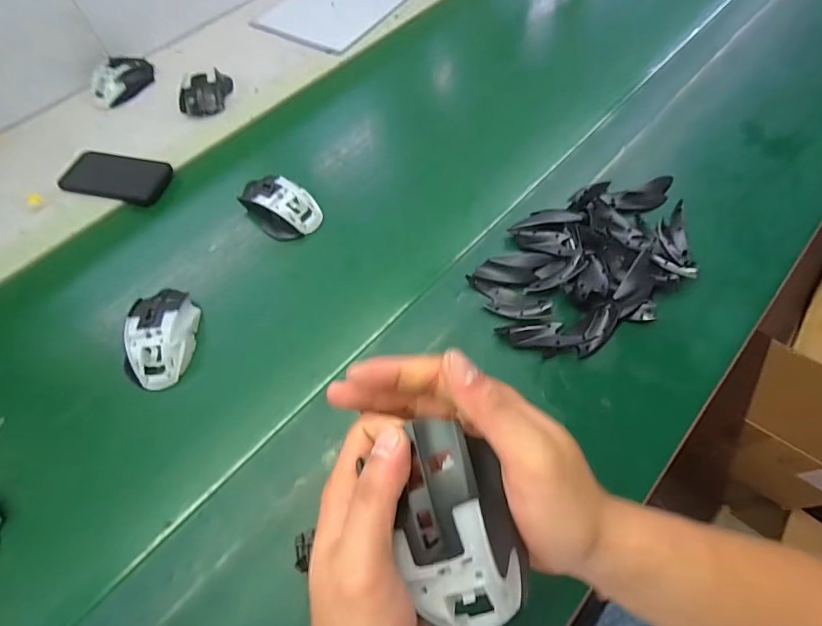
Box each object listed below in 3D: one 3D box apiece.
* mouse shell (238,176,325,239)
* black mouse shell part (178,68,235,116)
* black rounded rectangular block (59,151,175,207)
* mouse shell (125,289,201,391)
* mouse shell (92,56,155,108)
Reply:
[{"bbox_3d":[-0.173,-0.142,0.570,0.105,0.036,0.067,35,70,17],"label":"mouse shell"},{"bbox_3d":[-0.316,-0.339,0.670,0.061,0.031,0.086,1,64,3],"label":"black mouse shell part"},{"bbox_3d":[-0.409,-0.187,0.609,0.140,0.014,0.072,9,64,6],"label":"black rounded rectangular block"},{"bbox_3d":[-0.279,0.024,0.485,0.065,0.035,0.112,-6,64,-1],"label":"mouse shell"},{"bbox_3d":[-0.451,-0.371,0.688,0.060,0.031,0.107,23,67,13],"label":"mouse shell"}]

